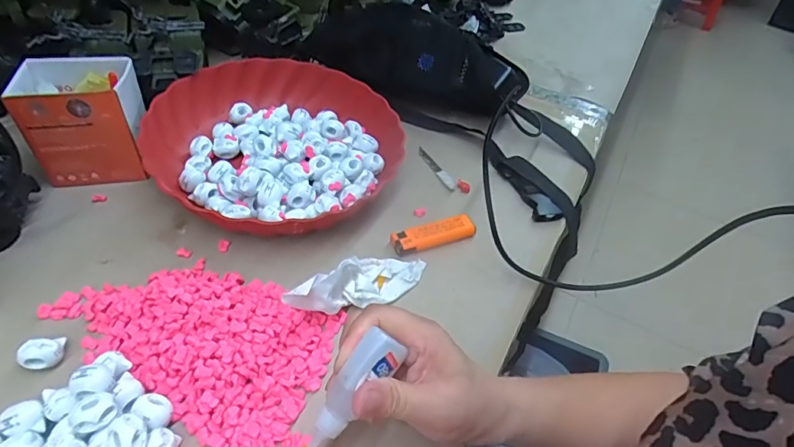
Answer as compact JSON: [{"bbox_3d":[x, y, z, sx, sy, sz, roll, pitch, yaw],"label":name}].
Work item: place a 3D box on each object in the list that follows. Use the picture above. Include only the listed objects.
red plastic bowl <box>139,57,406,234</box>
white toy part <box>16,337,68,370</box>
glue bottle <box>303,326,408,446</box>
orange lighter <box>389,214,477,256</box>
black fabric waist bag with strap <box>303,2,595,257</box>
[{"bbox_3d":[-0.121,-0.087,0.492,0.228,0.060,0.233,3,46,-3],"label":"red plastic bowl"},{"bbox_3d":[-0.249,0.092,0.332,0.023,0.016,0.020,-7,47,-13],"label":"white toy part"},{"bbox_3d":[-0.031,0.102,0.267,0.020,0.018,0.091,35,91,25],"label":"glue bottle"},{"bbox_3d":[0.034,0.010,0.447,0.081,0.013,0.025,-14,49,-19],"label":"orange lighter"},{"bbox_3d":[0.078,-0.147,0.571,0.407,0.107,0.164,39,53,11],"label":"black fabric waist bag with strap"}]

